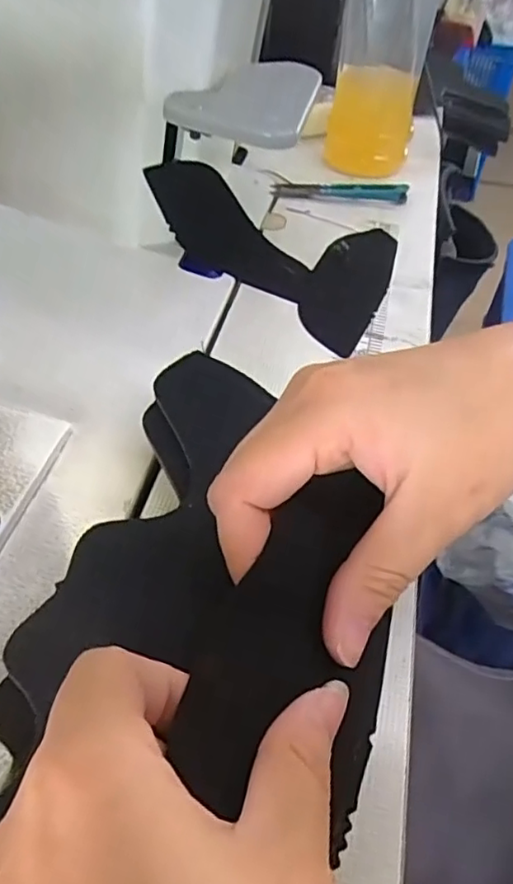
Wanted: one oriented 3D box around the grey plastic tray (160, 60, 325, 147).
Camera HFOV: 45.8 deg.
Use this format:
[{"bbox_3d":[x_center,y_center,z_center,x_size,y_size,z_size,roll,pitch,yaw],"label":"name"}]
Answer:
[{"bbox_3d":[-0.002,-0.193,0.339,0.066,0.012,0.108,13,47,8],"label":"grey plastic tray"}]

